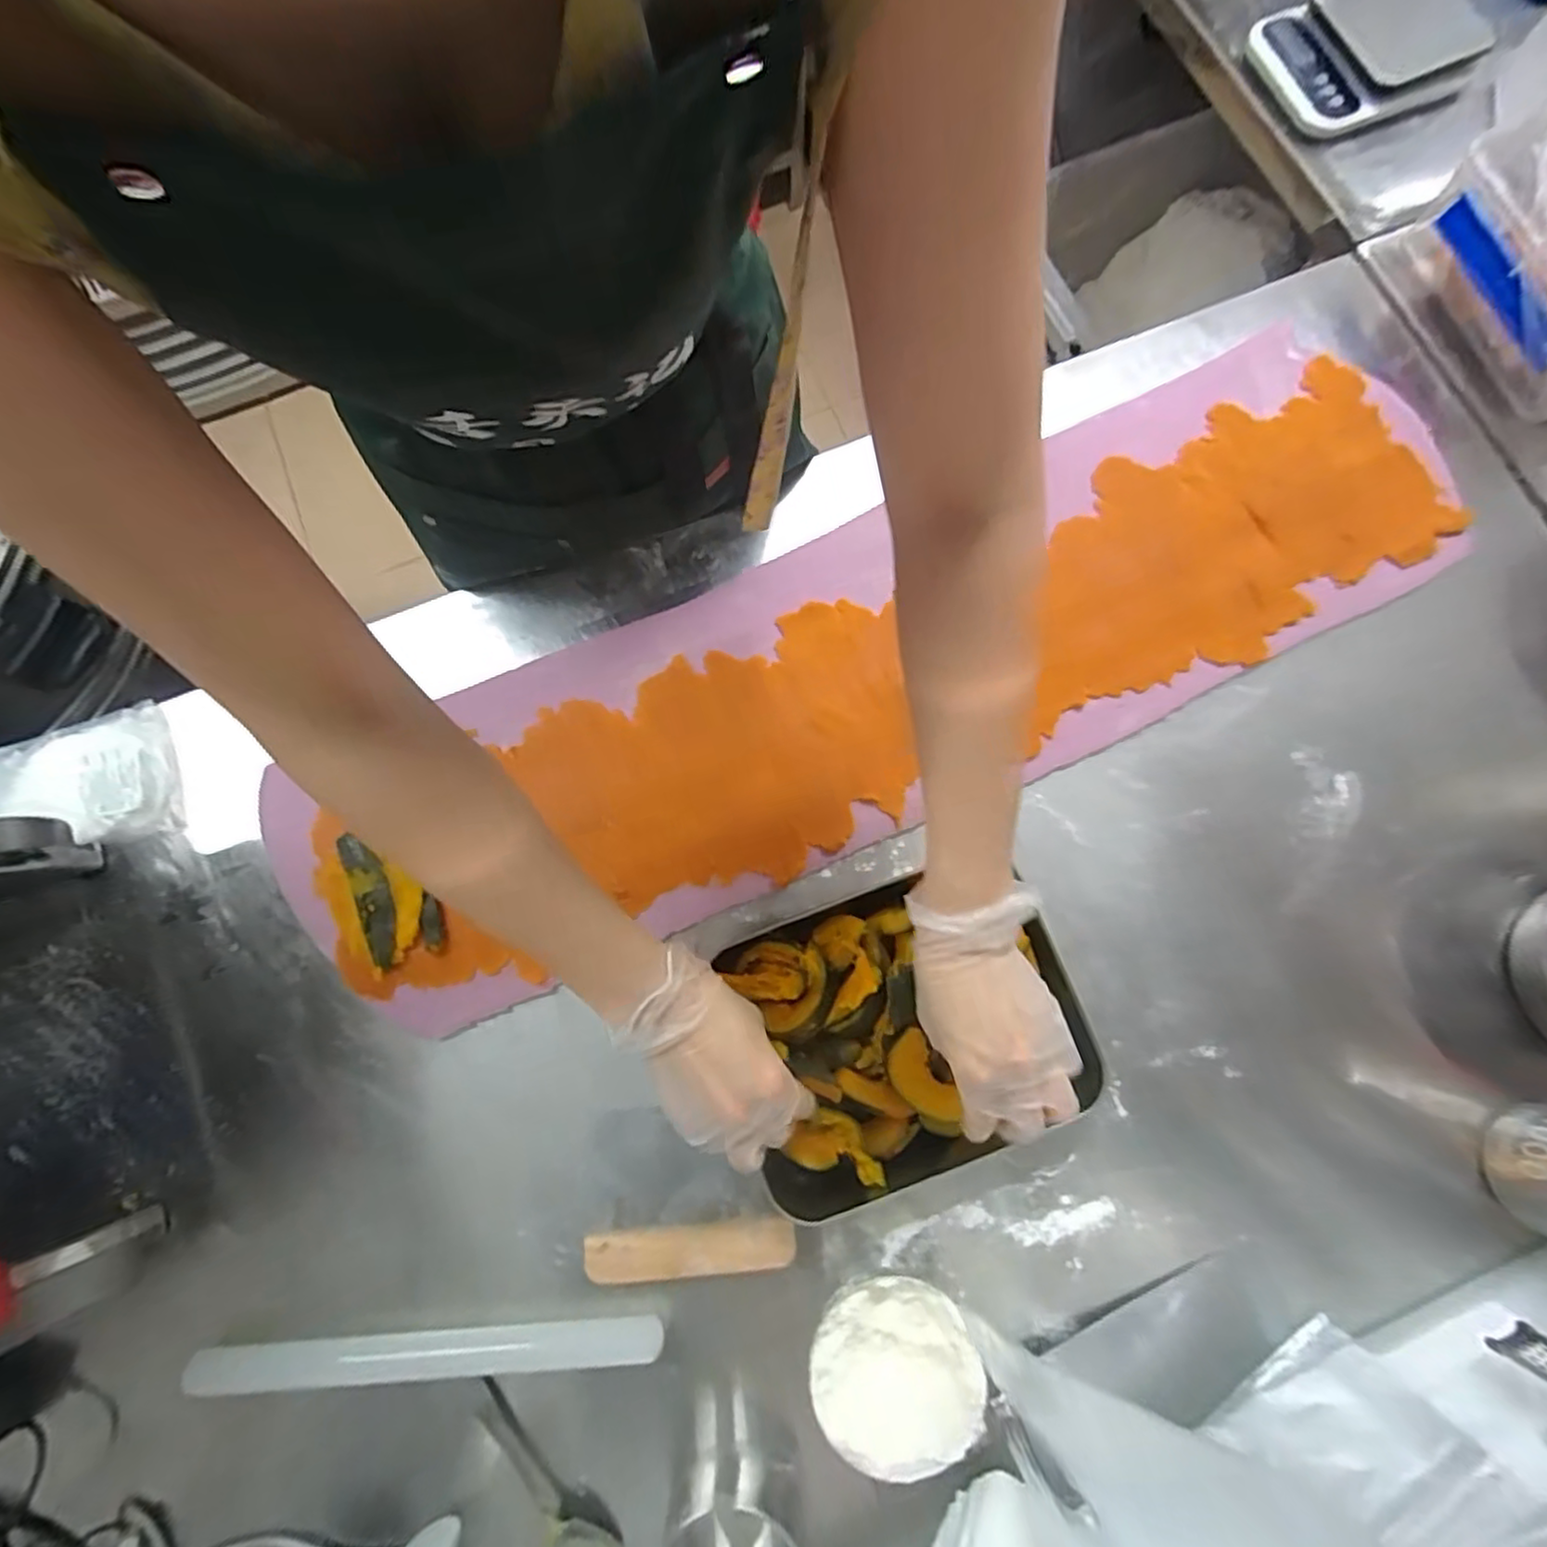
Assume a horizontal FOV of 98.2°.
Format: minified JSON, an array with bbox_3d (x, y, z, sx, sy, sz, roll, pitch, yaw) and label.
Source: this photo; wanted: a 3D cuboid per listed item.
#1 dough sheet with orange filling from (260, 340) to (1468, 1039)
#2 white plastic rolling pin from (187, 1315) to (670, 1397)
[{"bbox_3d":[0.099,-0.095,0.571,1.024,0.019,0.273,-26,81,-4],"label":"dough sheet with orange filling"},{"bbox_3d":[-0.238,0.398,0.460,0.314,0.026,0.032,-4,80,0],"label":"white plastic rolling pin"}]

